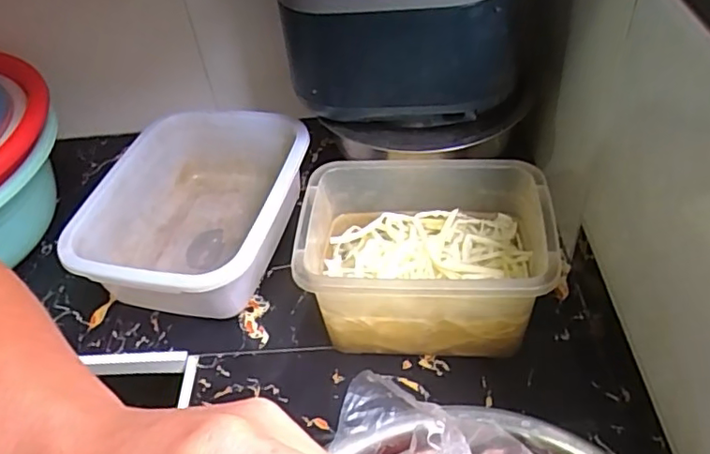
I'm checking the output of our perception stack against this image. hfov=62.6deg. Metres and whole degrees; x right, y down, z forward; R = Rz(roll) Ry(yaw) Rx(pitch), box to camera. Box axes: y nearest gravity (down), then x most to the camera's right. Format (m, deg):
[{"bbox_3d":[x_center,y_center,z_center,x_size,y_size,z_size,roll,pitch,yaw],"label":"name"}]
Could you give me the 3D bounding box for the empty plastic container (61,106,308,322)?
[{"bbox_3d":[-0.205,-0.015,0.778,0.243,0.137,0.291,11,48,17],"label":"empty plastic container"}]

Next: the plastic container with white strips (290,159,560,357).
[{"bbox_3d":[0.067,0.036,0.638,0.254,0.152,0.166,3,46,10],"label":"plastic container with white strips"}]

